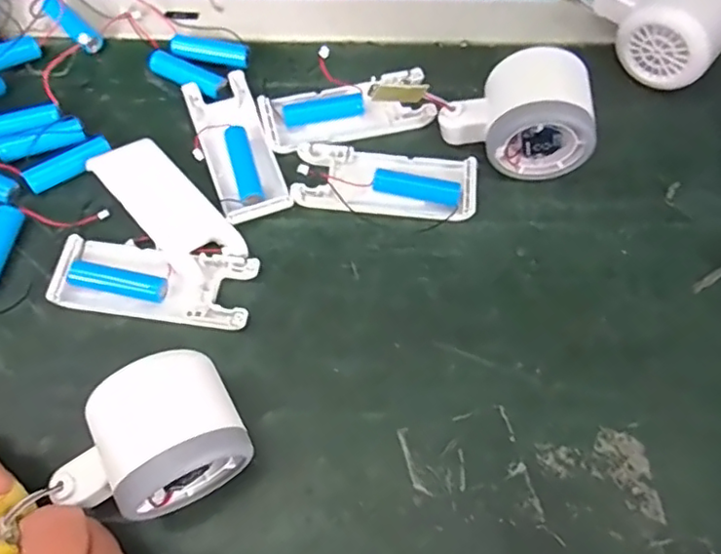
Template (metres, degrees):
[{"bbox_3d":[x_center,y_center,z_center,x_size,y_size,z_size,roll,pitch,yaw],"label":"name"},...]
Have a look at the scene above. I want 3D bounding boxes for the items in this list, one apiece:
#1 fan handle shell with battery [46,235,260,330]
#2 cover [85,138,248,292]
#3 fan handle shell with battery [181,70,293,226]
[{"bbox_3d":[-0.110,0.002,0.325,0.103,0.014,0.039,8,66,2],"label":"fan handle shell with battery"},{"bbox_3d":[-0.109,-0.040,0.342,0.039,0.010,0.100,-39,72,-17],"label":"cover"},{"bbox_3d":[-0.075,-0.077,0.364,0.042,0.018,0.100,-20,68,-10],"label":"fan handle shell with battery"}]

